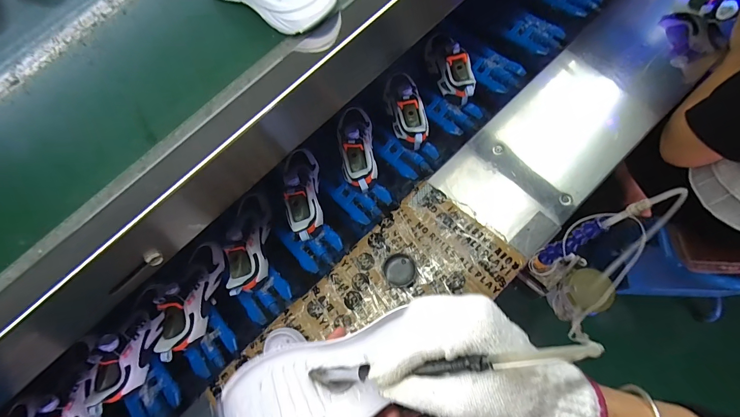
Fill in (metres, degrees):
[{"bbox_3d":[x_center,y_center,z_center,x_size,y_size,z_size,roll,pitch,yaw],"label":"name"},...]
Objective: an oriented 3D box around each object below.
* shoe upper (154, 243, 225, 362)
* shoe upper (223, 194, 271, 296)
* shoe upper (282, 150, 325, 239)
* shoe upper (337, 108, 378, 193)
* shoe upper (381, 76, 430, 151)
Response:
[{"bbox_3d":[-0.335,0.167,0.656,0.066,0.100,0.217,1,66,2],"label":"shoe upper"},{"bbox_3d":[-0.239,0.063,0.680,0.067,0.096,0.216,-5,66,-1],"label":"shoe upper"},{"bbox_3d":[-0.136,-0.036,0.704,0.075,0.098,0.221,-11,66,-3],"label":"shoe upper"},{"bbox_3d":[-0.027,-0.132,0.719,0.076,0.081,0.214,-6,66,-1],"label":"shoe upper"},{"bbox_3d":[0.080,-0.221,0.739,0.075,0.088,0.208,-10,66,-3],"label":"shoe upper"}]

